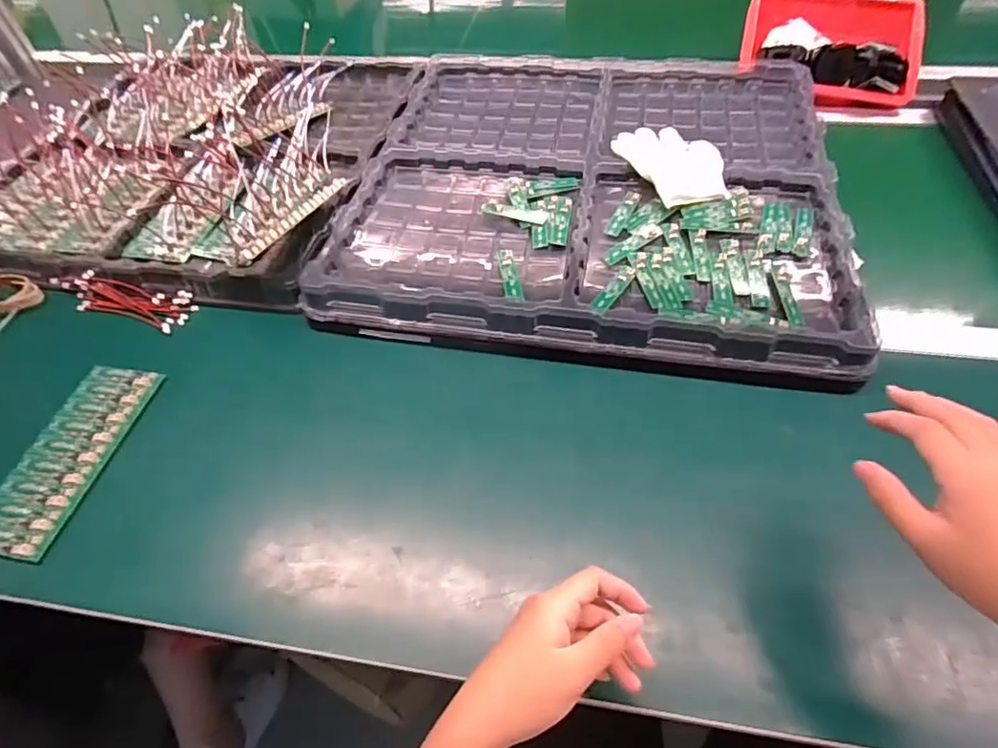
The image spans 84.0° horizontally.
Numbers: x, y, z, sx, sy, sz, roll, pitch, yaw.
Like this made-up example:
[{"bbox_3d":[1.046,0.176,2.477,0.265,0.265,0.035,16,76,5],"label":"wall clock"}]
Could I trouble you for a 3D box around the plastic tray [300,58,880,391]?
[{"bbox_3d":[0.110,-0.237,0.709,0.562,0.068,0.552,7,52,8],"label":"plastic tray"}]

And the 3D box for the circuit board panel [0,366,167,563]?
[{"bbox_3d":[-0.404,0.072,0.522,0.087,0.006,0.196,6,52,8],"label":"circuit board panel"}]

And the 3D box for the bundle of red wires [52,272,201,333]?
[{"bbox_3d":[-0.436,-0.085,0.636,0.175,0.021,0.047,10,53,11],"label":"bundle of red wires"}]

